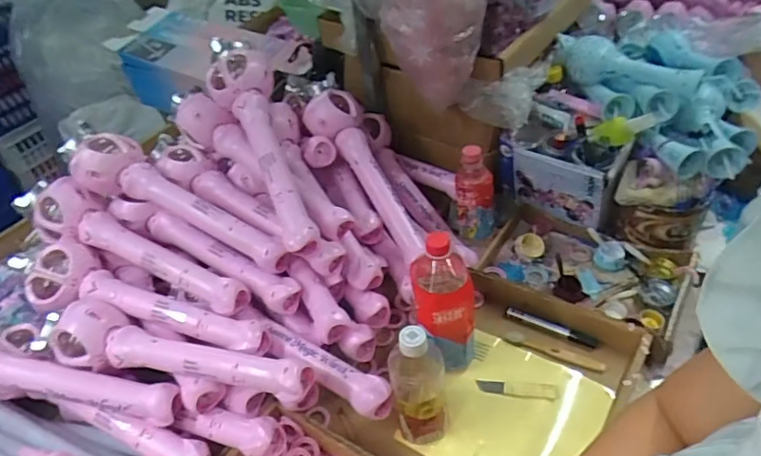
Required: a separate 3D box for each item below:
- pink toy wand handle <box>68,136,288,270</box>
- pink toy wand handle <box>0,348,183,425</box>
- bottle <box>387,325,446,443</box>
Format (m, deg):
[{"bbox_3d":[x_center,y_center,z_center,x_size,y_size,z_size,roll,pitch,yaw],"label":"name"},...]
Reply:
[{"bbox_3d":[-0.280,-0.027,0.752,0.335,0.071,0.075,28,49,6],"label":"pink toy wand handle"},{"bbox_3d":[-0.424,0.171,0.637,0.362,0.067,0.067,13,43,-4],"label":"pink toy wand handle"},{"bbox_3d":[0.046,0.191,0.649,0.065,0.184,0.065,-6,42,1],"label":"bottle"}]

